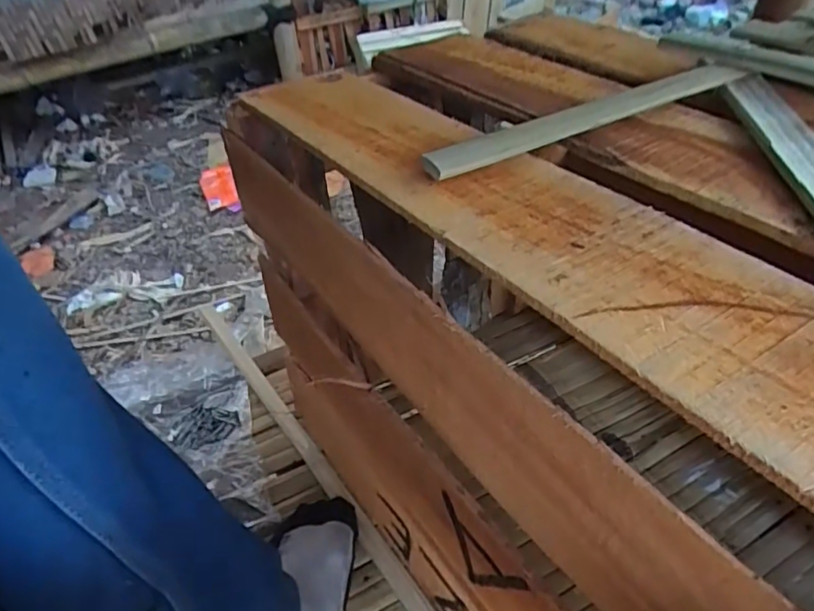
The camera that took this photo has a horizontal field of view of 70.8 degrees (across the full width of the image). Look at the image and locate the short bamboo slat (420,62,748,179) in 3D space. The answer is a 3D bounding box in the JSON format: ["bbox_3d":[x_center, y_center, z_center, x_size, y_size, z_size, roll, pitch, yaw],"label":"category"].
[{"bbox_3d":[0.108,-0.111,0.330,0.217,0.011,0.022,-22,44,-16],"label":"short bamboo slat"}]

